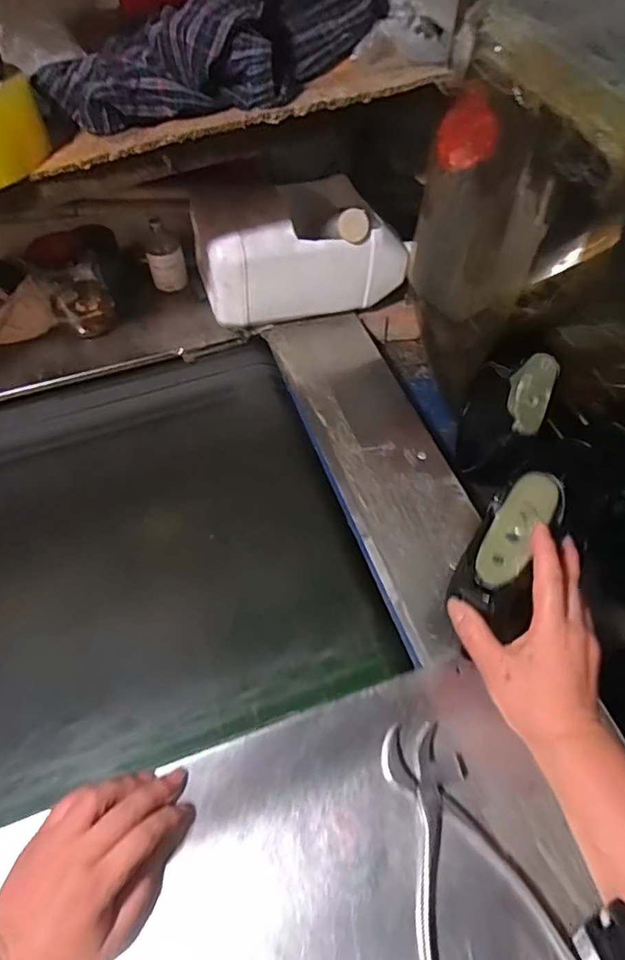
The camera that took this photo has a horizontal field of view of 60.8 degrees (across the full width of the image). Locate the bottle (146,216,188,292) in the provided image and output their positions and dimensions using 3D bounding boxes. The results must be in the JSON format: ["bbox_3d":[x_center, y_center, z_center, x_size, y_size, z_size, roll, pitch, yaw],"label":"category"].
[{"bbox_3d":[-0.205,-0.311,0.742,0.042,0.092,0.037,1,58,1],"label":"bottle"}]

